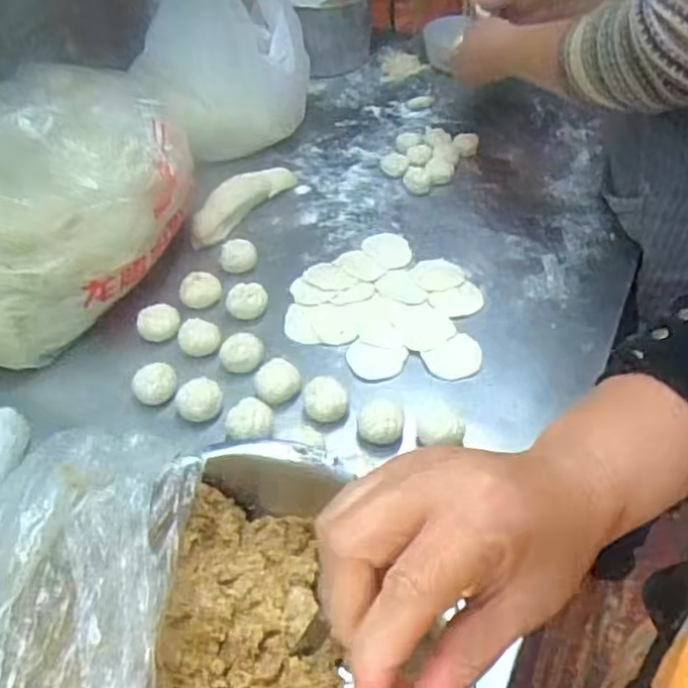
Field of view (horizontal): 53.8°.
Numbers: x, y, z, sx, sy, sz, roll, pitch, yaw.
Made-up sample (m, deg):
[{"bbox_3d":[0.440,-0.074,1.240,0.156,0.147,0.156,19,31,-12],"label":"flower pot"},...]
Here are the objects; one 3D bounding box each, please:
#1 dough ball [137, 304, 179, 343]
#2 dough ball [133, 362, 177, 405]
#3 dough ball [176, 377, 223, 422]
[{"bbox_3d":[-0.194,-0.024,0.706,0.041,0.029,0.032,-17,52,-15],"label":"dough ball"},{"bbox_3d":[-0.183,0.037,0.654,0.041,0.023,0.040,0,50,0],"label":"dough ball"},{"bbox_3d":[-0.135,0.051,0.635,0.042,0.024,0.035,-21,53,-18],"label":"dough ball"}]

